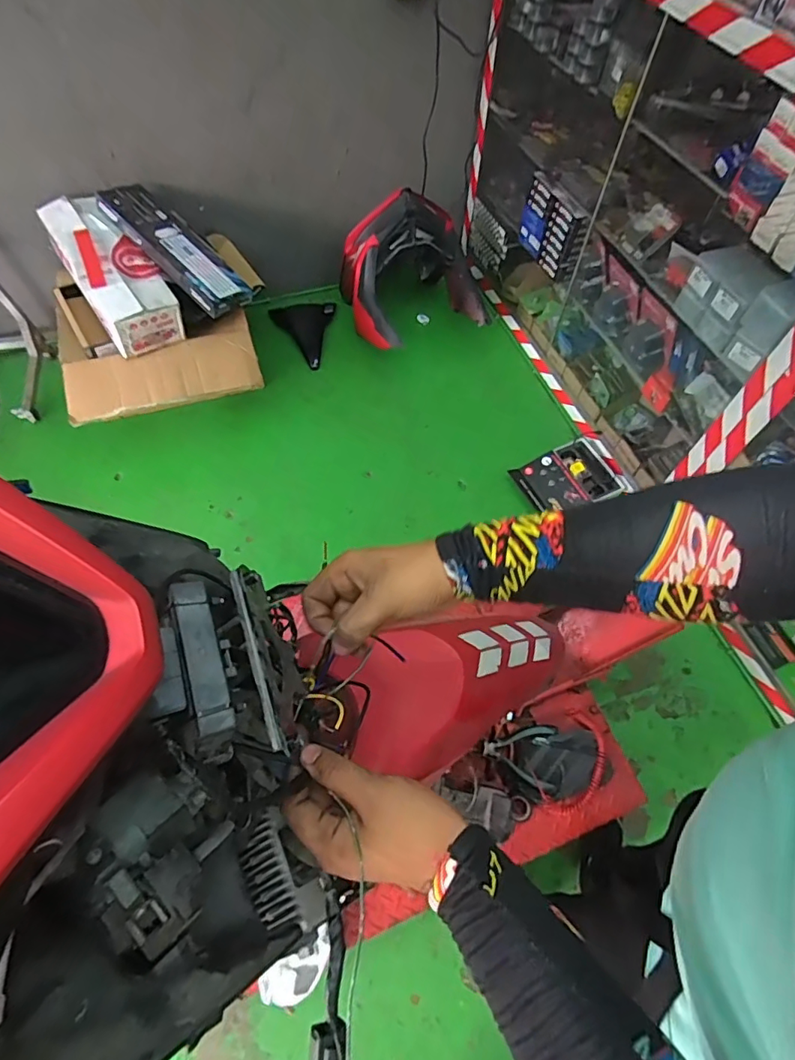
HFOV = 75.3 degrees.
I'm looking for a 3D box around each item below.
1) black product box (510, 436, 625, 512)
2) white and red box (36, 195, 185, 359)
[{"bbox_3d":[0.531,-0.164,1.614,0.292,0.043,0.215,-24,65,-12],"label":"black product box"},{"bbox_3d":[-0.838,-0.761,1.494,0.207,0.119,0.540,-36,83,-17],"label":"white and red box"}]

